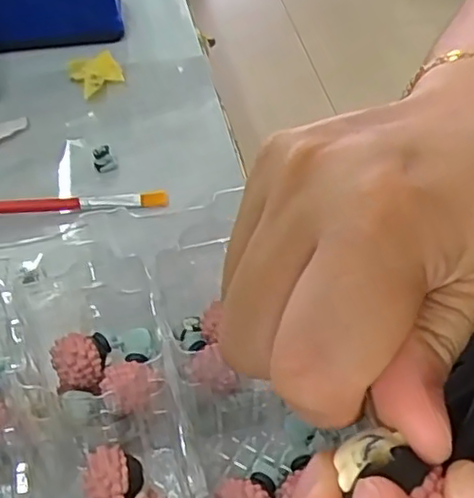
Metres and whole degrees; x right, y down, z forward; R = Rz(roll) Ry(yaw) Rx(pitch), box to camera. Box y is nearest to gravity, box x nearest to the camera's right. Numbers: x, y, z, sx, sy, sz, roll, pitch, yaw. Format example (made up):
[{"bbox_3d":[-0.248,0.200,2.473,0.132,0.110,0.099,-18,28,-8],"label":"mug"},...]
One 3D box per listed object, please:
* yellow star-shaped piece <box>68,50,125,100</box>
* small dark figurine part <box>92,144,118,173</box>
[{"bbox_3d":[-0.092,-0.117,0.416,0.031,0.010,0.045,-17,48,-15],"label":"yellow star-shaped piece"},{"bbox_3d":[-0.074,-0.050,0.348,0.011,0.011,0.011,-1,46,1],"label":"small dark figurine part"}]

